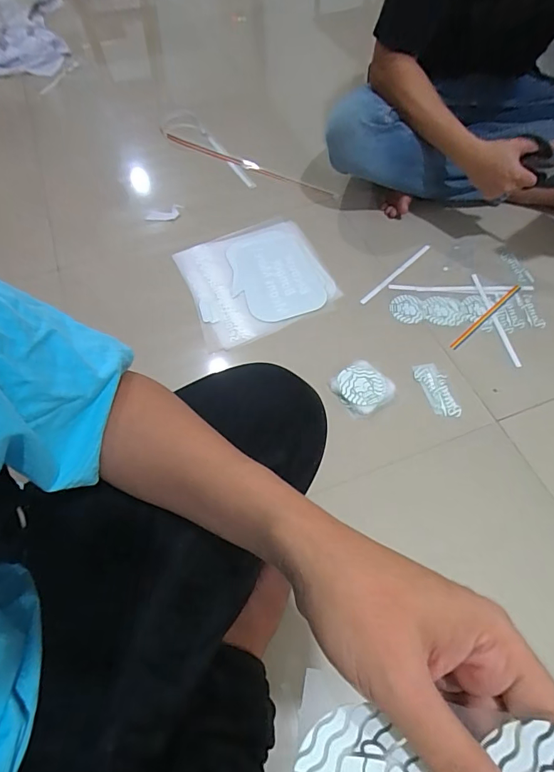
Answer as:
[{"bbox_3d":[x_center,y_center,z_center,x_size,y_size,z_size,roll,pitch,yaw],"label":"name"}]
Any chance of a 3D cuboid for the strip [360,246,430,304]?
[{"bbox_3d":[0.238,-0.226,0.859,0.013,0.006,0.224,39,65,22],"label":"strip"}]

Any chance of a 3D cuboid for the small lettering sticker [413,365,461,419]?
[{"bbox_3d":[0.266,0.005,0.716,0.049,0.005,0.105,-16,60,-9],"label":"small lettering sticker"}]

